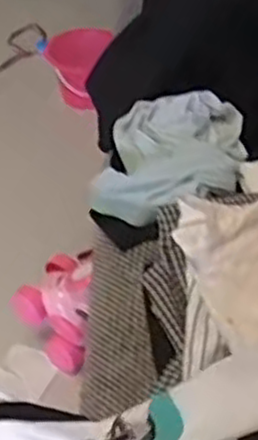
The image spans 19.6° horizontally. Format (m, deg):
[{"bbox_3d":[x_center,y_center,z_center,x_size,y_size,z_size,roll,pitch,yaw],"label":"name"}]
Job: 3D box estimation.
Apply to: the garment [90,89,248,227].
[{"bbox_3d":[0.046,-0.068,0.845,0.156,0.093,0.175,14,45,14],"label":"garment"}]

